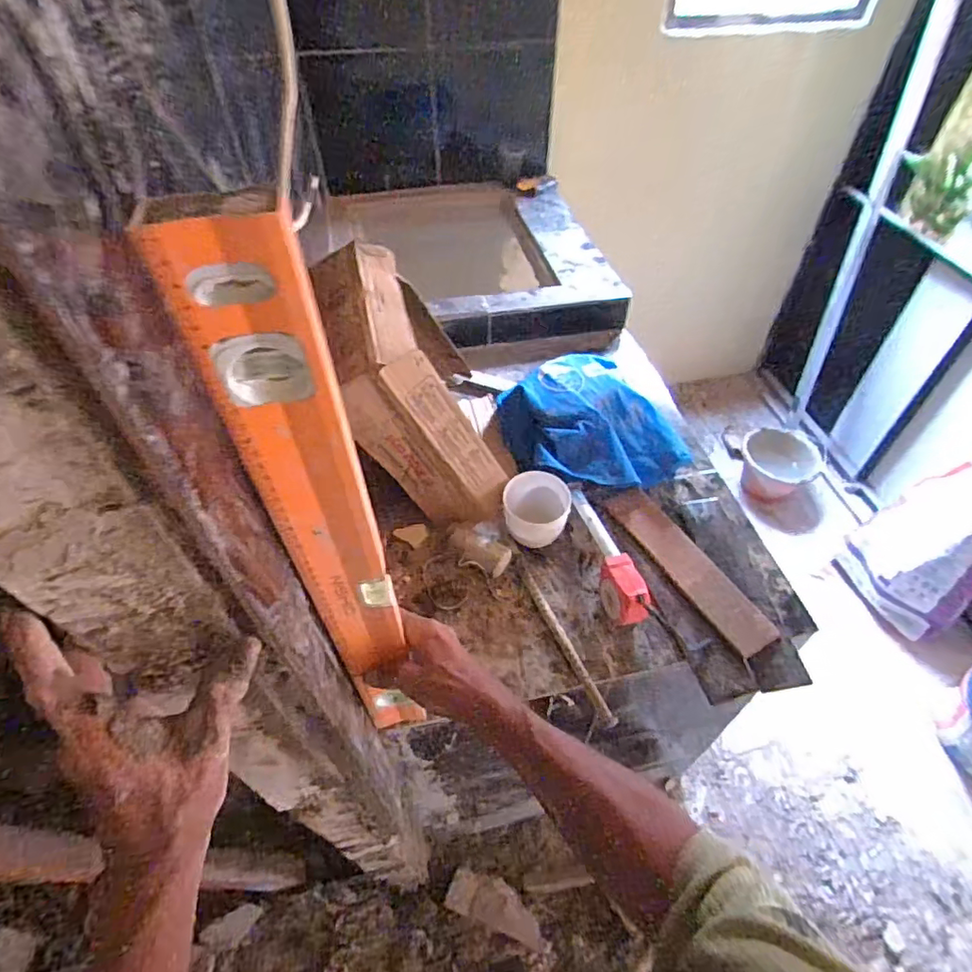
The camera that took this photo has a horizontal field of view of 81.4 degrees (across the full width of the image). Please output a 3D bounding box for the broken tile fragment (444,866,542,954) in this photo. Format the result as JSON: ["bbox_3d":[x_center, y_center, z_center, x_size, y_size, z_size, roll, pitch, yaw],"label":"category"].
[{"bbox_3d":[0.022,0.832,1.120,0.195,0.025,0.076,16,51,14],"label":"broken tile fragment"}]

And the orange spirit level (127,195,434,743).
[{"bbox_3d":[-0.106,0.063,0.422,0.062,0.523,0.030,-13,50,-11],"label":"orange spirit level"}]

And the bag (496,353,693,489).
[{"bbox_3d":[0.167,-0.097,0.919,0.239,0.090,0.266,-23,53,-19],"label":"bag"}]

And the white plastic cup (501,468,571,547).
[{"bbox_3d":[0.074,0.033,0.828,0.091,0.065,0.109,1,49,1],"label":"white plastic cup"}]

